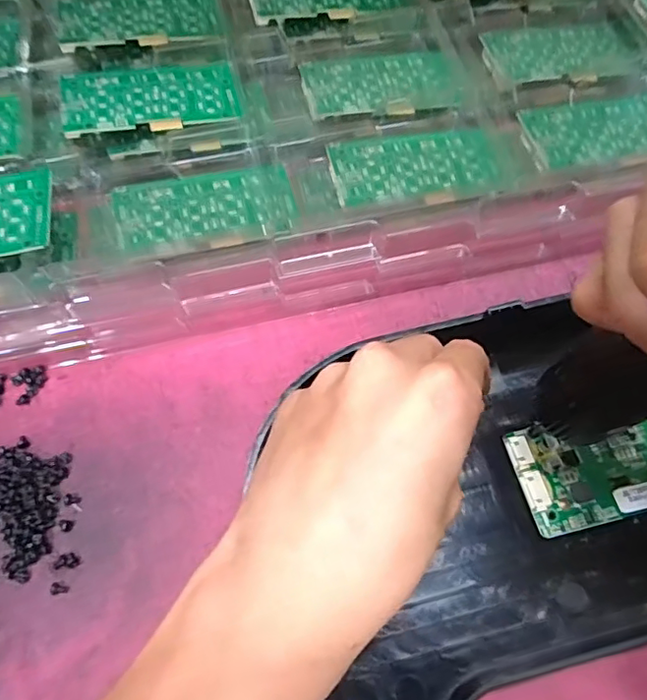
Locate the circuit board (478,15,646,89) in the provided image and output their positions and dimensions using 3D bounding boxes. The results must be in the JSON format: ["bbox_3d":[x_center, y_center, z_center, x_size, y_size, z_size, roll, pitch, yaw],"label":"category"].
[{"bbox_3d":[0.148,-0.189,0.349,0.094,0.010,0.050,-11,66,-9],"label":"circuit board"}]

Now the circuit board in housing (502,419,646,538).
[{"bbox_3d":[0.134,0.049,0.249,0.093,0.008,0.046,-12,68,-6],"label":"circuit board in housing"}]

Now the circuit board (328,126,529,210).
[{"bbox_3d":[0.055,-0.103,0.305,0.099,0.011,0.048,-9,63,-7],"label":"circuit board"}]

